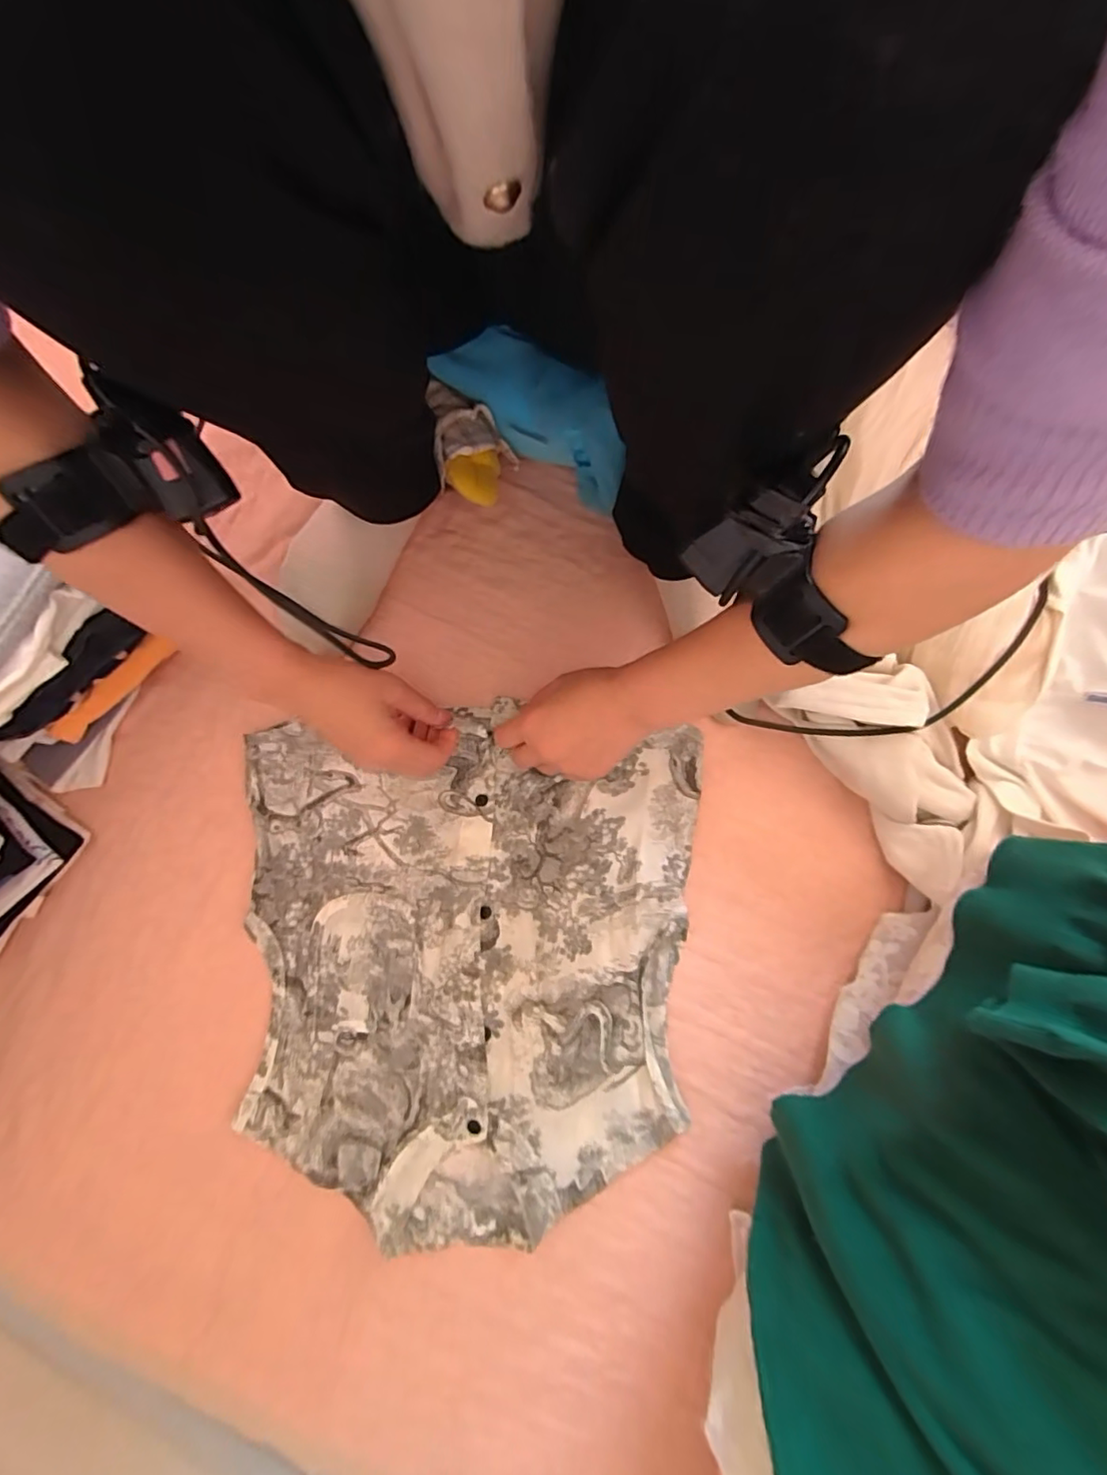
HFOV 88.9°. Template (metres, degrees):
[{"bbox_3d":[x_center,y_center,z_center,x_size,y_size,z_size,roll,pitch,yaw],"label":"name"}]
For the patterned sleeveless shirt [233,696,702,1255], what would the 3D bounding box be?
[{"bbox_3d":[-0.076,0.171,0.444,0.351,0.019,0.377,6,80,0],"label":"patterned sleeveless shirt"}]

